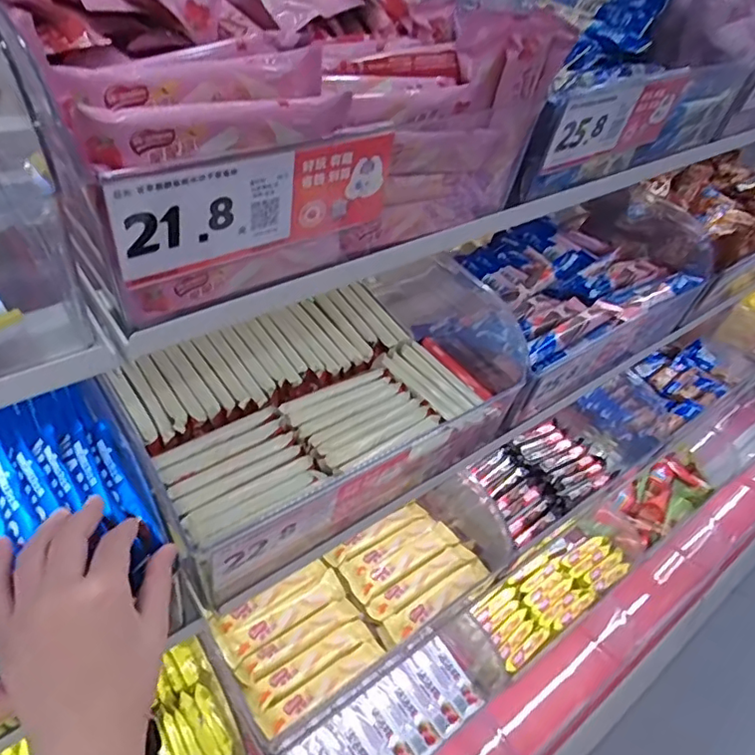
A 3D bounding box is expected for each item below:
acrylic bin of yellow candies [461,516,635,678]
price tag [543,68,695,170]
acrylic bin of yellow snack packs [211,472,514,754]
[{"bbox_3d":[0.290,0.349,0.956,0.345,0.078,0.141,-29,45,-34],"label":"acrylic bin of yellow candies"},{"bbox_3d":[0.212,-0.224,0.492,0.180,0.068,0.009,-24,64,-30],"label":"price tag"},{"bbox_3d":[-0.005,0.237,0.671,0.356,0.084,0.153,-24,43,-30],"label":"acrylic bin of yellow snack packs"}]

